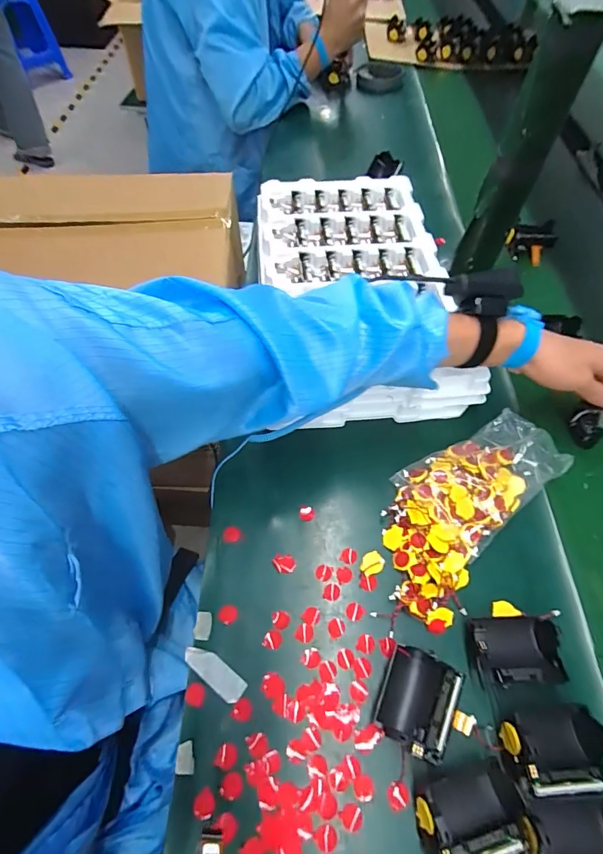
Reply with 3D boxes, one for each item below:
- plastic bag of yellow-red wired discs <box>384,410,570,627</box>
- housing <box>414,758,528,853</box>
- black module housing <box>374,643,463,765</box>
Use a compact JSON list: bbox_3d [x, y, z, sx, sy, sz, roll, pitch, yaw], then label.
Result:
[{"bbox_3d":[0.164,0.073,0.429,0.122,0.029,0.239,40,65,22],"label":"plastic bag of yellow-red wired discs"},{"bbox_3d":[0.125,0.280,0.300,0.079,0.044,0.054,-11,58,-6],"label":"housing"},{"bbox_3d":[0.096,0.221,0.338,0.055,0.031,0.070,23,60,14],"label":"black module housing"}]

